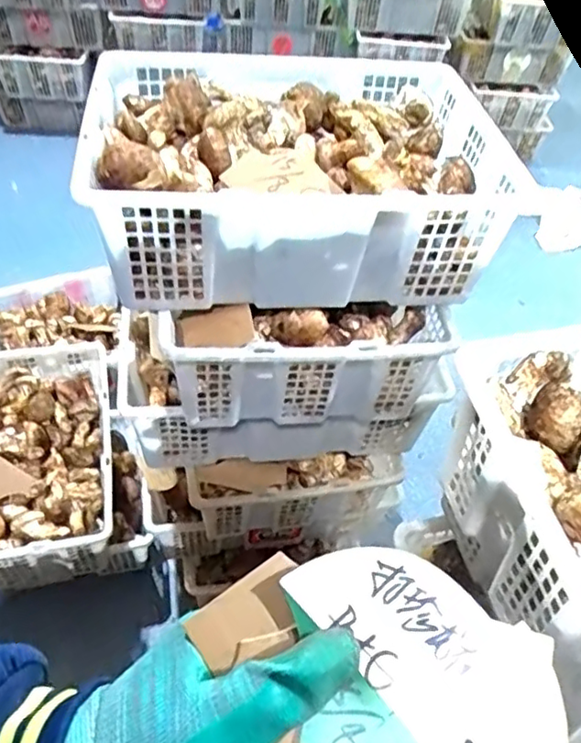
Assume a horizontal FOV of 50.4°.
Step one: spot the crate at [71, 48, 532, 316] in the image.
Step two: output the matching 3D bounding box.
[{"bbox_3d":[-0.003,-0.255,0.776,0.455,0.159,0.358,-2,48,-9],"label":"crate"}]

